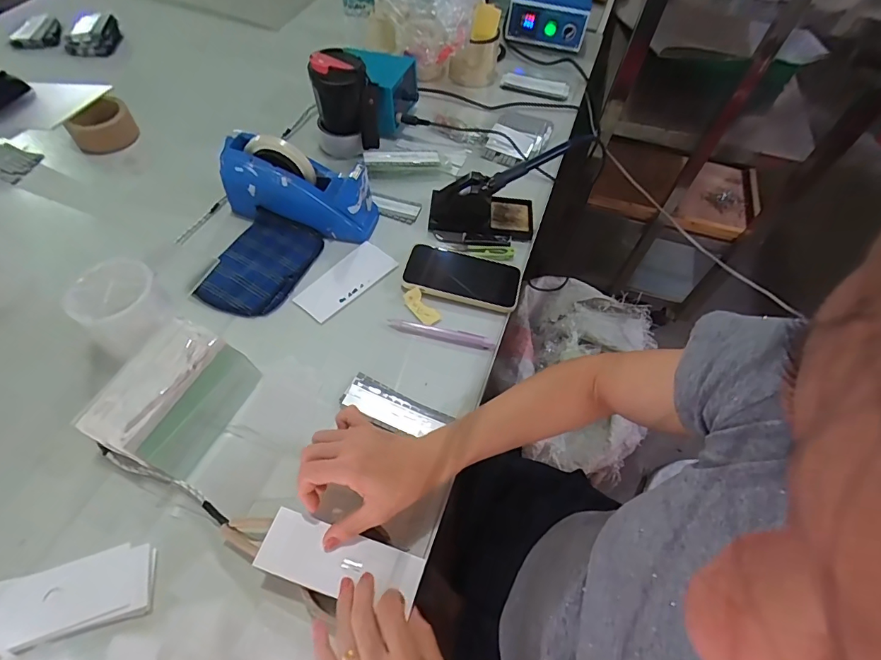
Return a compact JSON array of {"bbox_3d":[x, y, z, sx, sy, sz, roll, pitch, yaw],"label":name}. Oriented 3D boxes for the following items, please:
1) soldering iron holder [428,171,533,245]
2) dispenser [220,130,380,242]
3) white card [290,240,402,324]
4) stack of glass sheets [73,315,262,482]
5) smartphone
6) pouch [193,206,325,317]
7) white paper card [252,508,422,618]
[{"bbox_3d":[0.065,-0.186,0.671,0.158,0.067,0.093,0,57,-5],"label":"soldering iron holder"},{"bbox_3d":[-0.198,-0.199,0.642,0.219,0.125,0.065,18,57,-7],"label":"dispenser"},{"bbox_3d":[-0.130,-0.070,0.625,0.067,0.008,0.144,36,62,18],"label":"white card"},{"bbox_3d":[-0.283,0.071,0.486,0.103,0.062,0.140,22,58,9],"label":"stack of glass sheets"},{"bbox_3d":[0.032,-0.077,0.634,0.160,0.009,0.084,14,57,4],"label":"smartphone"},{"bbox_3d":[-0.245,-0.093,0.621,0.109,0.018,0.164,20,58,8],"label":"pouch"},{"bbox_3d":[-0.091,0.210,0.407,0.142,0.004,0.052,18,57,6],"label":"white paper card"}]

